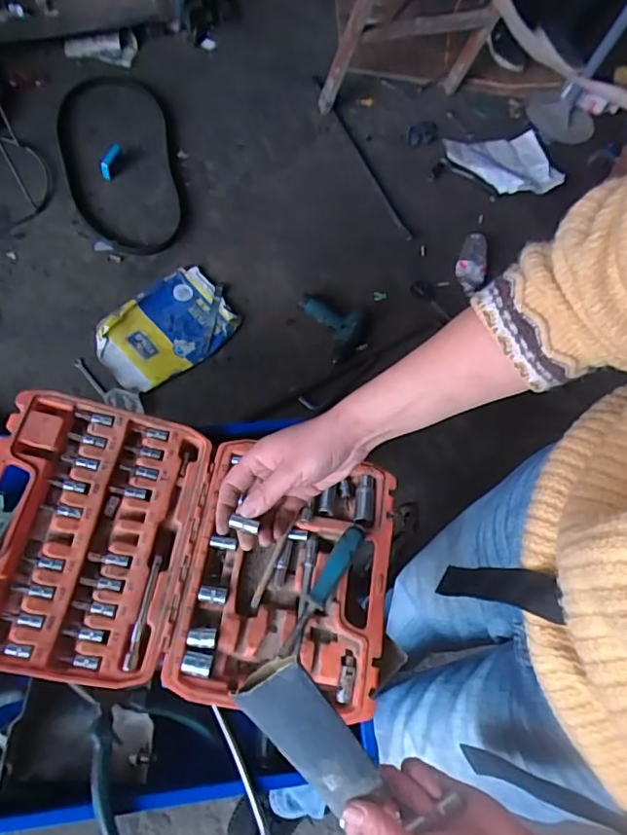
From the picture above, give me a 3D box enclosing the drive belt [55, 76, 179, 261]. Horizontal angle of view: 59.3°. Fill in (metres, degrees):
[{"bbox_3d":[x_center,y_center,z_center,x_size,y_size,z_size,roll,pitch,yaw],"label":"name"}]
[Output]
[{"bbox_3d":[-0.517,-0.670,1.447,0.270,0.061,0.533,-11,85,-5],"label":"drive belt"}]

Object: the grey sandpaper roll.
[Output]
[{"bbox_3d":[0.000,0.215,0.370,0.042,0.022,0.125,-41,105,-22],"label":"grey sandpaper roll"}]

